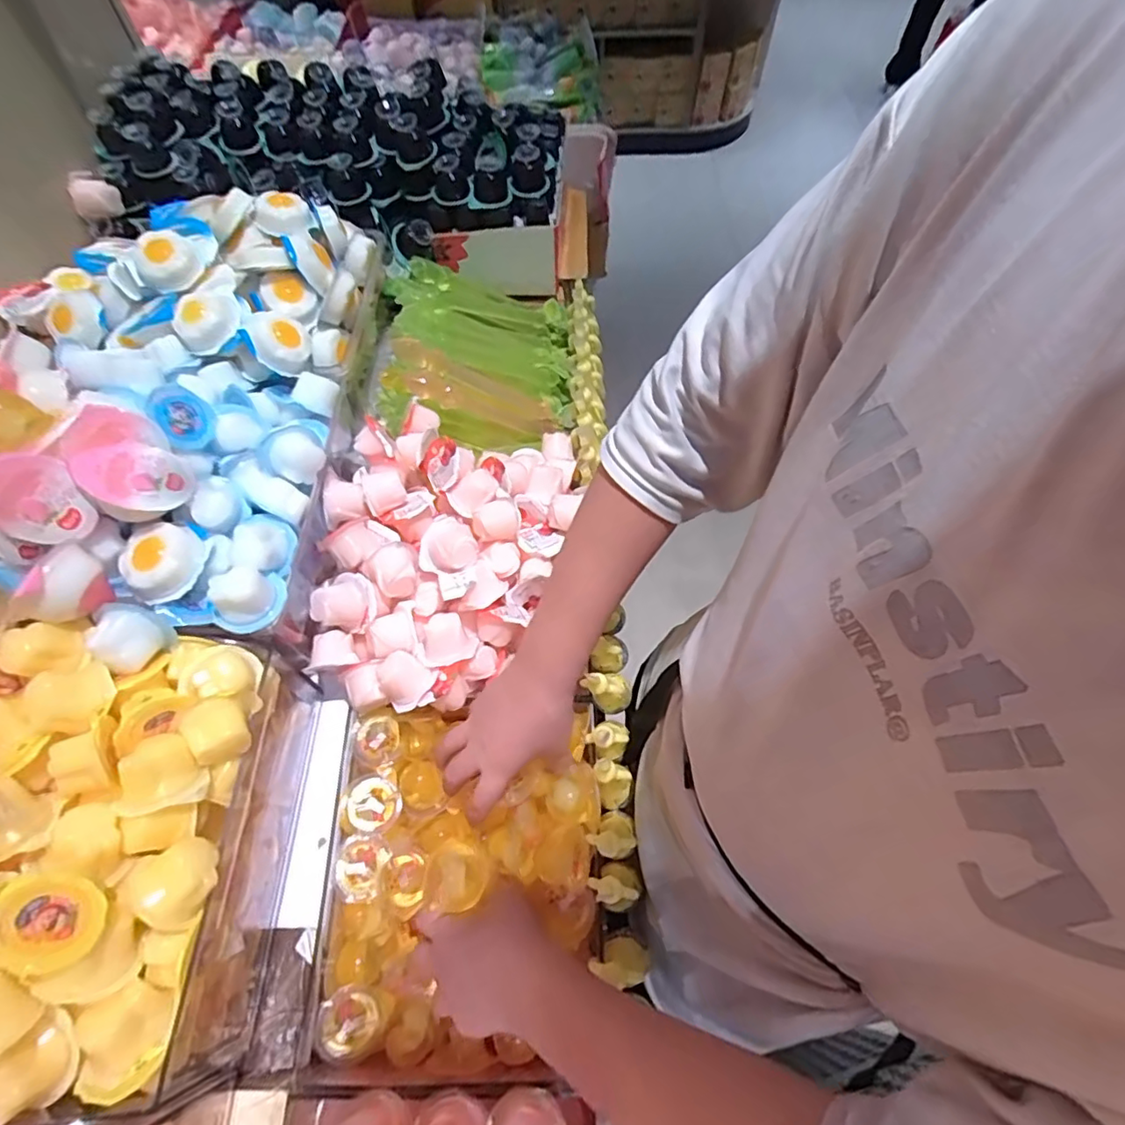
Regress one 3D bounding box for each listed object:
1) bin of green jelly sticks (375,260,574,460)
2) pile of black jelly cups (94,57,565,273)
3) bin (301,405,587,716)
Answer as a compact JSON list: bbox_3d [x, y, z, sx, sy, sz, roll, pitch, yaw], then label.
[{"bbox_3d":[-0.113,-0.295,0.804,0.242,0.132,0.262,-6,62,-4],"label":"bin of green jelly sticks"},{"bbox_3d":[-0.309,-0.582,0.808,0.589,0.117,0.315,6,62,2],"label":"pile of black jelly cups"},{"bbox_3d":[-0.124,-0.027,0.621,0.246,0.091,0.357,8,62,3],"label":"bin"}]

